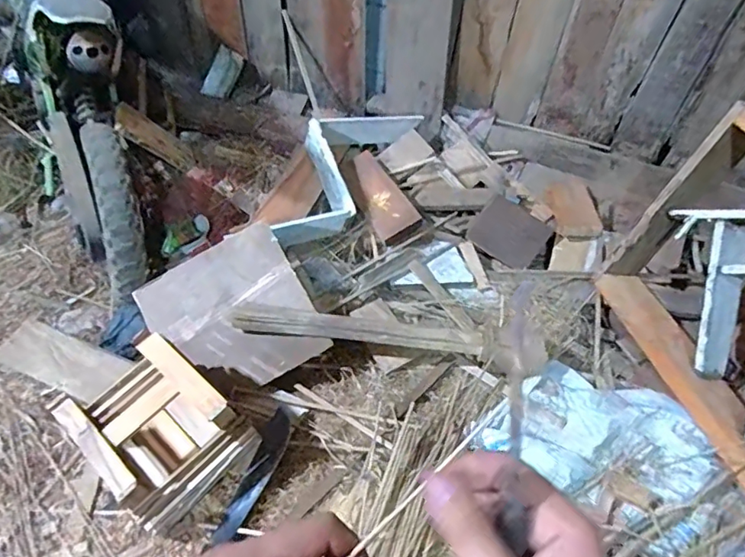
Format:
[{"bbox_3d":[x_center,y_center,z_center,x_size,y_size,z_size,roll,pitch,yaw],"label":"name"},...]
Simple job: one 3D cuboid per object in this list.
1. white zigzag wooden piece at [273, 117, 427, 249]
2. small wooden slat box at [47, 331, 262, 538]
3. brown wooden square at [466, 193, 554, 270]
[{"bbox_3d":[-0.083,-0.261,1.229,0.206,0.112,0.490,21,51,15],"label":"white zigzag wooden piece"},{"bbox_3d":[-0.332,0.233,0.810,0.210,0.187,0.182,36,56,26],"label":"small wooden slat box"},{"bbox_3d":[0.313,-0.101,1.211,0.154,0.128,0.014,37,20,12],"label":"brown wooden square"}]

